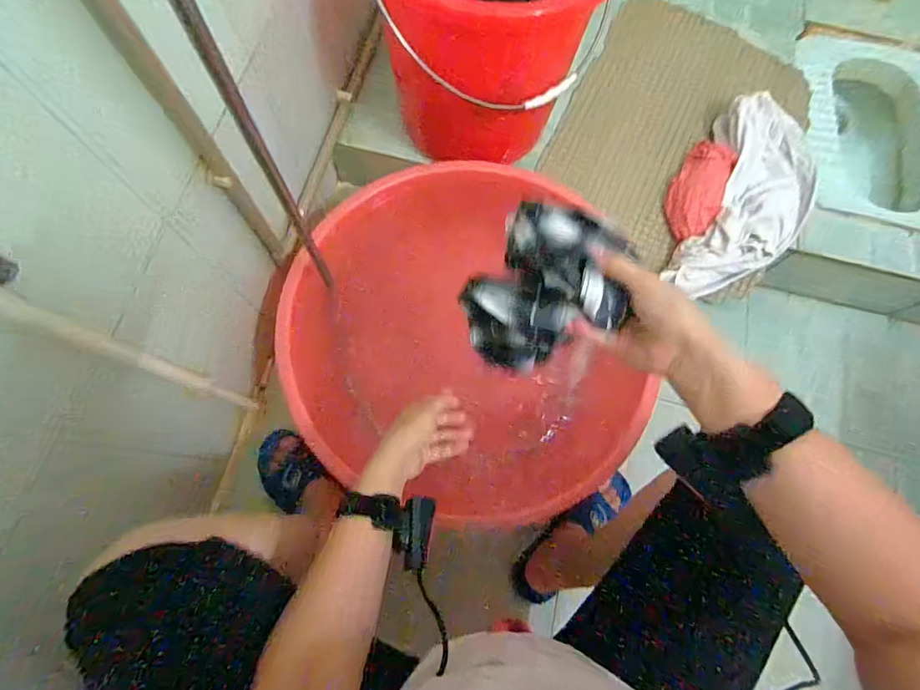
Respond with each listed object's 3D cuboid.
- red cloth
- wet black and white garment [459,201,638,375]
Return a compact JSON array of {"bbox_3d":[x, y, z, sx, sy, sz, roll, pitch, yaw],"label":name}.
[{"bbox_3d":[0.423,-0.277,0.829,0.084,0.047,0.191,26,74,5],"label":"red cloth"},{"bbox_3d":[0.077,-0.049,0.412,0.124,0.090,0.135,1,73,-2],"label":"wet black and white garment"}]

